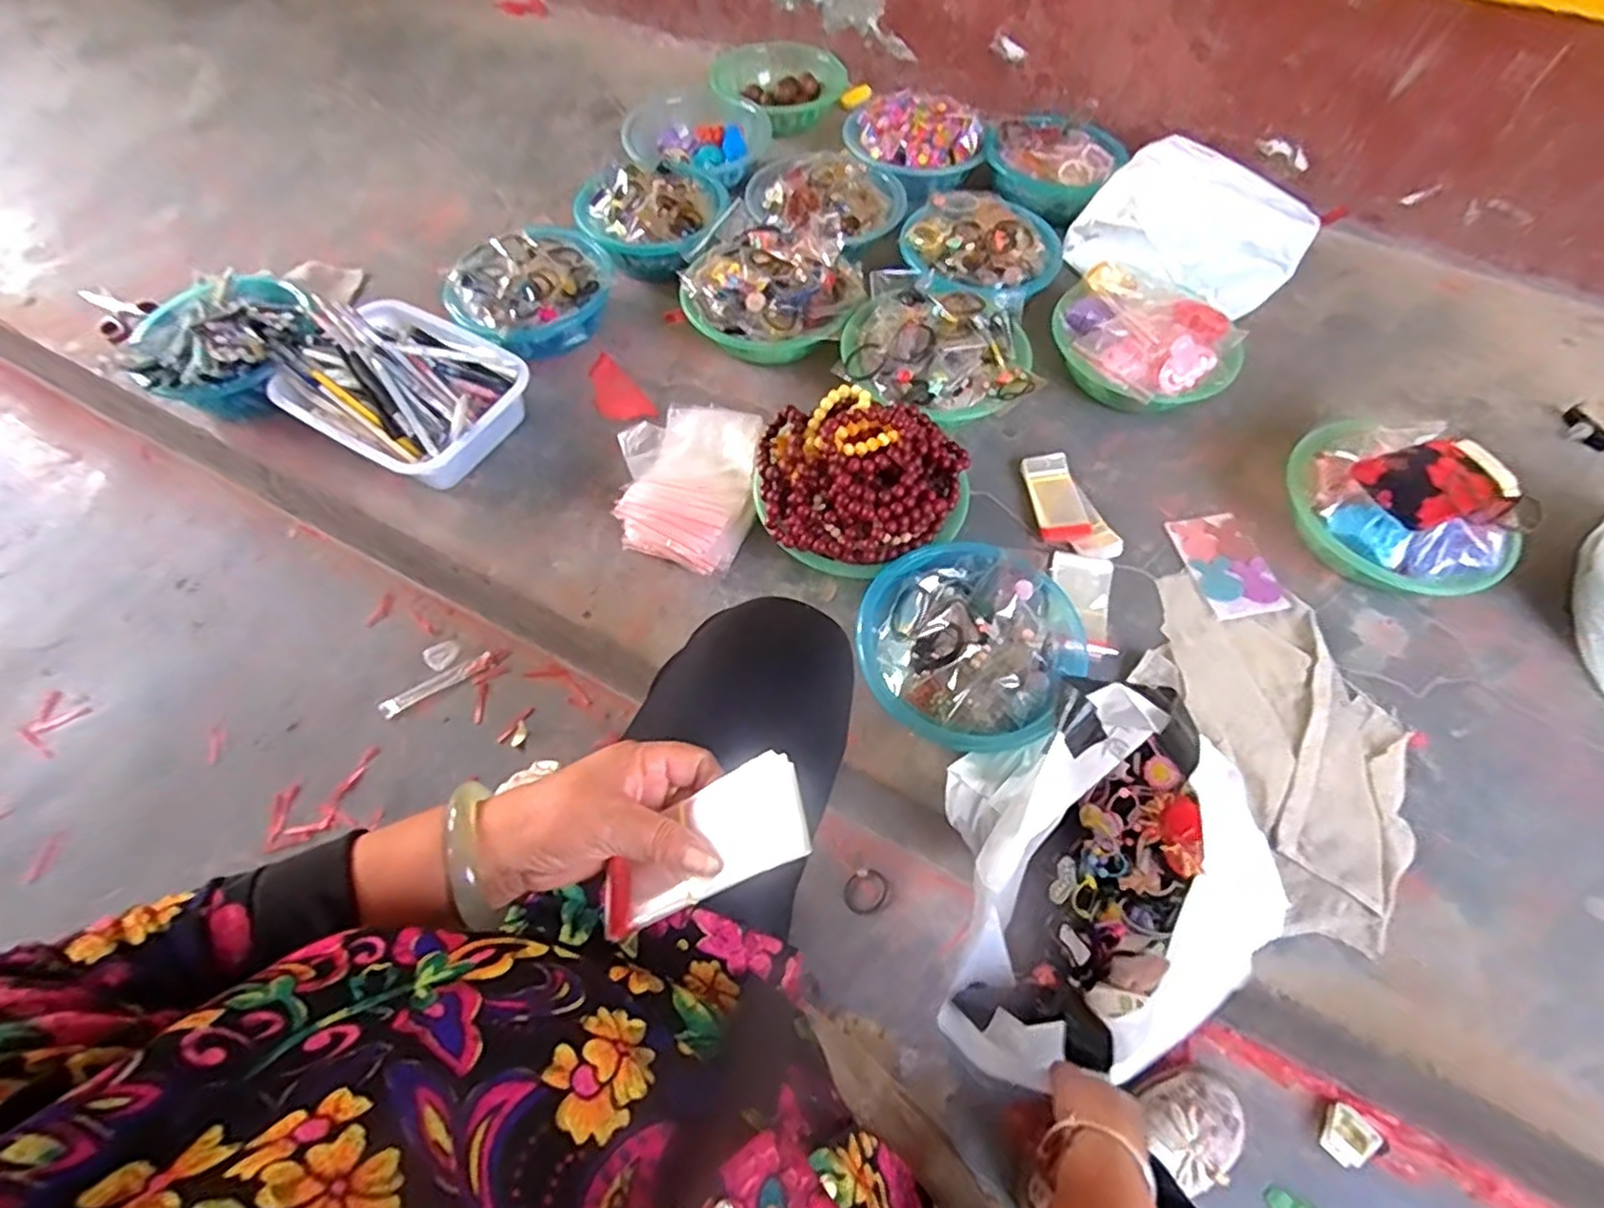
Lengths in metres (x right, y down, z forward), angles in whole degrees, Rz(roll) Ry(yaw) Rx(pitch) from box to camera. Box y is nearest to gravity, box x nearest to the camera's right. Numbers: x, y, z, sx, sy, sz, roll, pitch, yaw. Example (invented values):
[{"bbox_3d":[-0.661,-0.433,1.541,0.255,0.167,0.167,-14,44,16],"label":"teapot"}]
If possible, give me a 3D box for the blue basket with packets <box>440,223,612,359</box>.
[{"bbox_3d":[-0.376,-0.434,1.001,0.217,0.101,0.201,-27,64,-15],"label":"blue basket with packets"}]

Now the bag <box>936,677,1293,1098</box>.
[{"bbox_3d":[0.227,0.223,0.565,0.188,0.219,0.266,9,61,4],"label":"bag"}]

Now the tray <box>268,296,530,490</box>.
[{"bbox_3d":[-0.504,-0.273,0.907,0.298,0.117,0.206,30,64,15],"label":"tray"}]

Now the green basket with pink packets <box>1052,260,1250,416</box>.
[{"bbox_3d":[0.443,-0.333,0.943,0.225,0.109,0.180,22,62,12],"label":"green basket with pink packets"}]

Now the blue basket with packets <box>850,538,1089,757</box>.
[{"bbox_3d":[0.174,0.037,0.739,0.220,0.071,0.206,0,60,-1],"label":"blue basket with packets"}]

